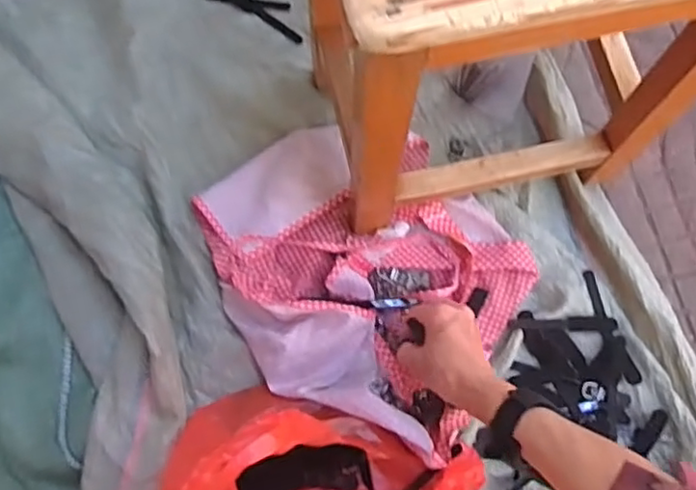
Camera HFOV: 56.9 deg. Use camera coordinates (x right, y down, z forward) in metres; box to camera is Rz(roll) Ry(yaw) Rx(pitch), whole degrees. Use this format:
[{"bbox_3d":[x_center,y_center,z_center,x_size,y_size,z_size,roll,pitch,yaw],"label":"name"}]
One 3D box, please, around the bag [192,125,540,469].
[{"bbox_3d":[0.028,0.029,0.674,0.291,0.088,0.352,-35,80,-9],"label":"bag"}]

